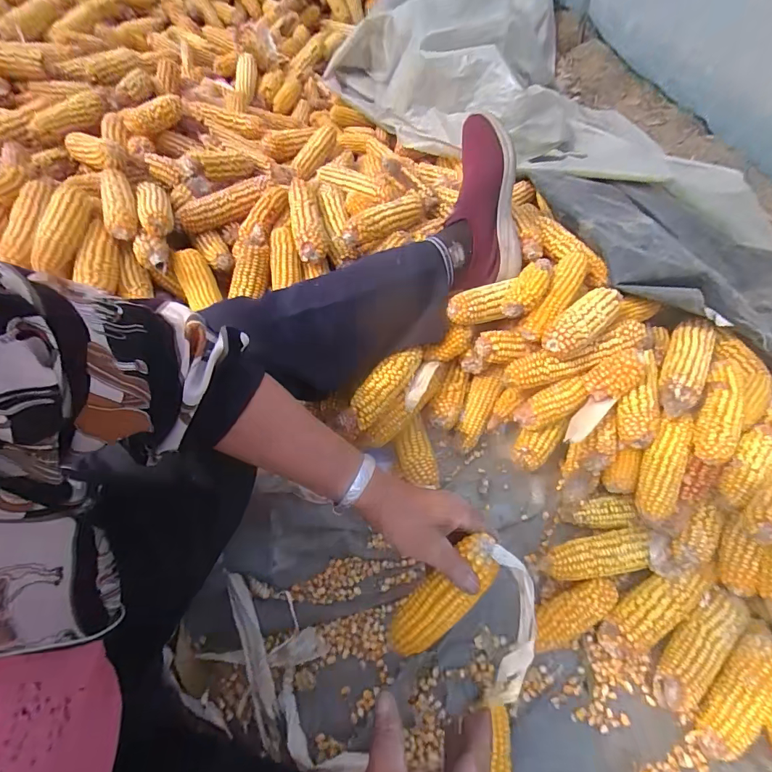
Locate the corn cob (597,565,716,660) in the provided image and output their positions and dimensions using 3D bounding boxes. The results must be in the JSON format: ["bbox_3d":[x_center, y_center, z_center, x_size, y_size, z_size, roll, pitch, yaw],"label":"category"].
[{"bbox_3d":[0.327,0.269,0.498,0.157,0.041,0.055,-30,63,-18],"label":"corn cob"}]

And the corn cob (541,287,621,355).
[{"bbox_3d":[0.260,-0.084,0.542,0.120,0.040,0.047,-37,66,-21],"label":"corn cob"}]

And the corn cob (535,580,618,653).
[{"bbox_3d":[0.224,0.276,0.493,0.129,0.042,0.048,-20,61,-13],"label":"corn cob"}]

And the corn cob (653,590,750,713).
[{"bbox_3d":[0.364,0.306,0.481,0.155,0.039,0.042,-35,65,-20],"label":"corn cob"}]

